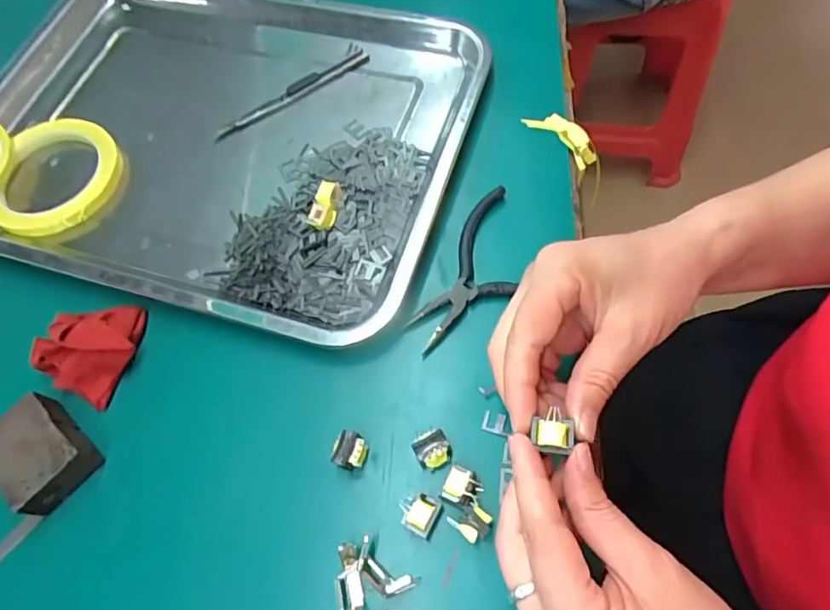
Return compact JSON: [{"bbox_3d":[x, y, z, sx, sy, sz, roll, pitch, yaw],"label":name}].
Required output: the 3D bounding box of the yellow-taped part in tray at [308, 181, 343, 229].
[{"bbox_3d":[-0.061,-0.068,0.375,0.018,0.009,0.033,20,79,-11],"label":"yellow-taped part in tray"}]

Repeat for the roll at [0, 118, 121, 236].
[{"bbox_3d":[-0.278,-0.101,0.424,0.103,0.016,0.103,-2,64,4],"label":"roll"}]

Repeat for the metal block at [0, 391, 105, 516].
[{"bbox_3d":[-0.217,0.086,0.314,0.045,0.029,0.057,-42,68,-14],"label":"metal block"}]

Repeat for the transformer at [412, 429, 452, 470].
[{"bbox_3d":[0.010,0.081,0.303,0.019,0.016,0.020,-25,65,-7],"label":"transformer"}]

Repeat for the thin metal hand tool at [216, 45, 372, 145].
[{"bbox_3d":[-0.102,-0.175,0.448,0.142,0.008,0.023,-35,67,-12],"label":"thin metal hand tool"}]

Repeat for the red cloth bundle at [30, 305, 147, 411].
[{"bbox_3d":[-0.202,0.023,0.341,0.053,0.027,0.062,21,68,14],"label":"red cloth bundle"}]

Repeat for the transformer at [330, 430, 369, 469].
[{"bbox_3d":[-0.036,0.083,0.308,0.019,0.013,0.020,17,67,12],"label":"transformer"}]

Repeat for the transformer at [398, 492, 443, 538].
[{"bbox_3d":[0.002,0.111,0.290,0.020,0.014,0.020,20,68,13],"label":"transformer"}]

